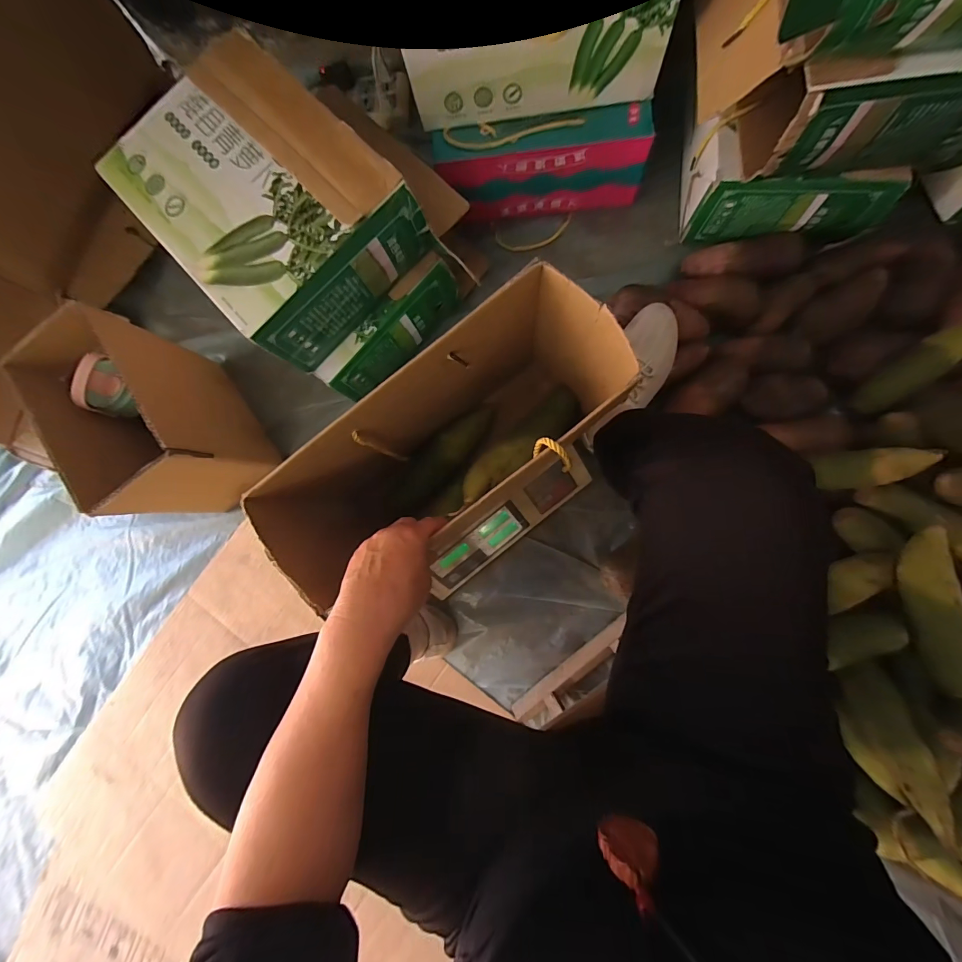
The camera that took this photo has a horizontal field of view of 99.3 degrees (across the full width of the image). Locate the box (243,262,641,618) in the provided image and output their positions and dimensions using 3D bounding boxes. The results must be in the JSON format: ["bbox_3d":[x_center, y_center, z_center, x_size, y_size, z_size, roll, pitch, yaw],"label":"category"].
[{"bbox_3d":[-0.024,-0.047,0.494,0.359,0.265,0.159,-38,84,5],"label":"box"}]

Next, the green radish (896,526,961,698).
[{"bbox_3d":[0.574,0.161,0.513,0.047,0.048,0.199,-11,85,6],"label":"green radish"}]

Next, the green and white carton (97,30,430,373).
[{"bbox_3d":[-0.290,-0.378,0.558,0.263,0.126,0.358,-44,82,2],"label":"green and white carton"}]

